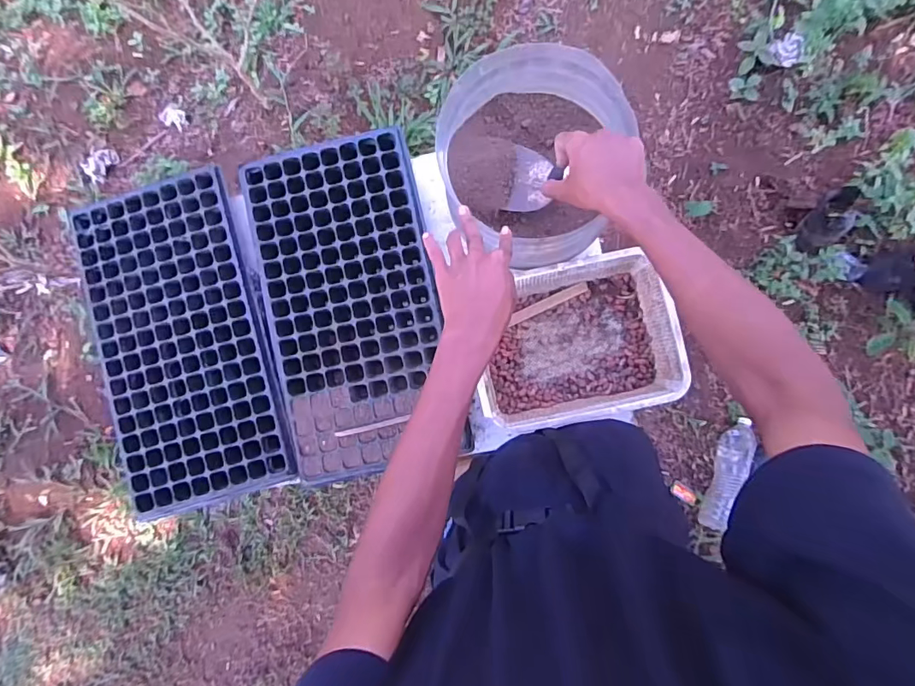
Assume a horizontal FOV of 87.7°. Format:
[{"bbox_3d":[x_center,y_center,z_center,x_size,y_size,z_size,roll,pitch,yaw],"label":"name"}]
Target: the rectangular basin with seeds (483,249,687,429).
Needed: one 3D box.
[{"bbox_3d":[0.165,-0.004,0.708,0.272,0.101,0.212,-13,87,5],"label":"rectangular basin with seeds"}]

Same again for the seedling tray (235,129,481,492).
[{"bbox_3d":[-0.169,-0.066,0.753,0.266,0.065,0.517,-12,87,5],"label":"seedling tray"}]

